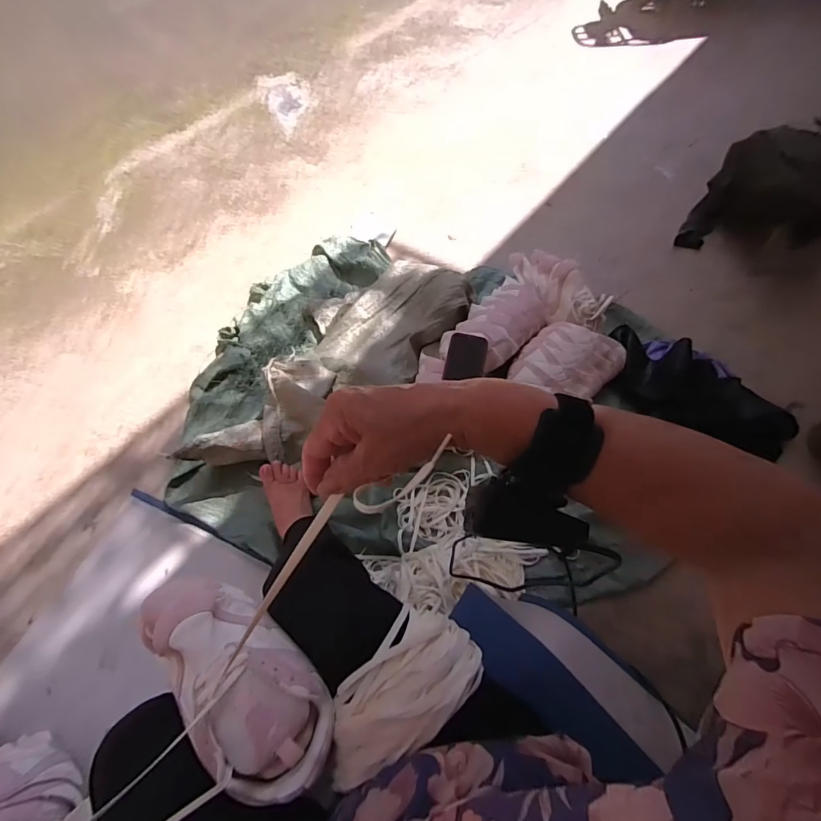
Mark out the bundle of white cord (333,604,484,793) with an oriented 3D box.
[{"bbox_3d":[-0.011,0.292,0.440,0.106,0.053,0.187,36,67,15],"label":"bundle of white cord"}]

